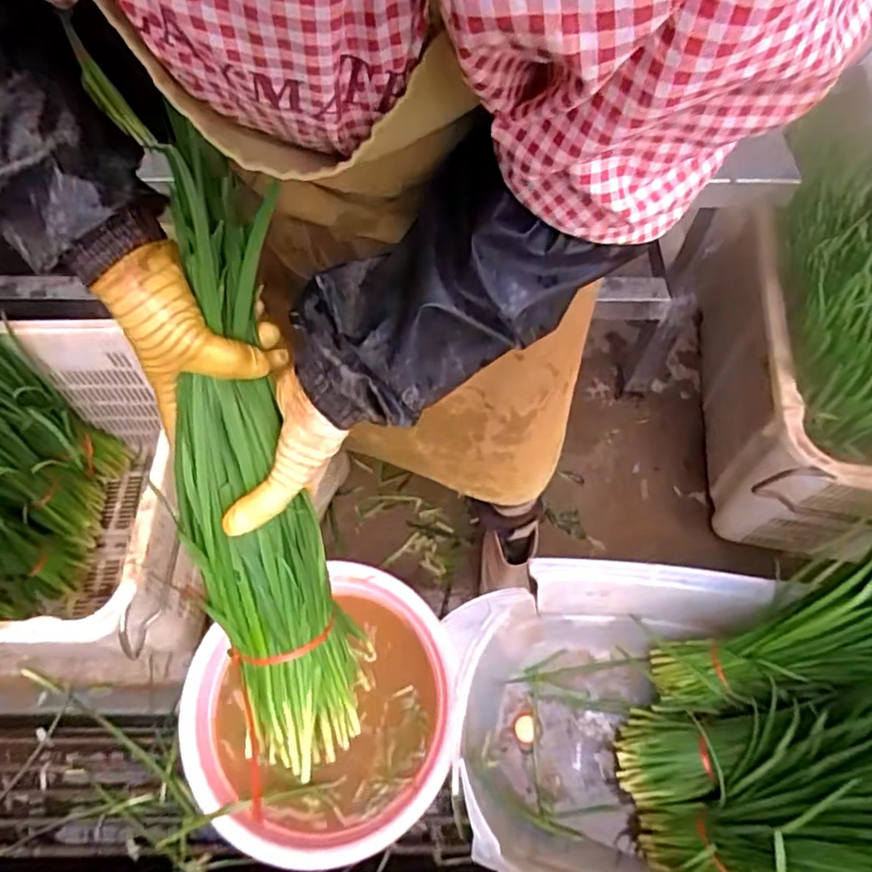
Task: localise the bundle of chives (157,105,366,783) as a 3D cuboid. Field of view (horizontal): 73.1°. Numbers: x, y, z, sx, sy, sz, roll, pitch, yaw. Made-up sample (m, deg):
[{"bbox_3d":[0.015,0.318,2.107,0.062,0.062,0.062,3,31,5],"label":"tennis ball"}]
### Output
[{"bbox_3d":[-0.136,0.042,0.438,0.100,0.082,0.468,-7,106,-5],"label":"bundle of chives"}]

